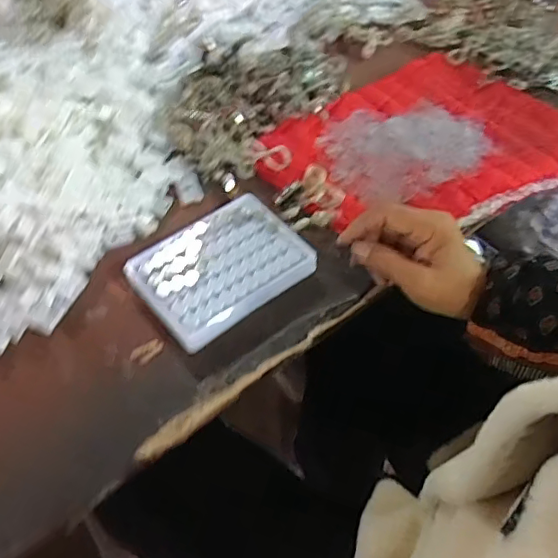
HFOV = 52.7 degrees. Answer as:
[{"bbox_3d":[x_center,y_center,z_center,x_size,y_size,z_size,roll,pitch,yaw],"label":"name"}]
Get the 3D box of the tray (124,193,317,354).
[{"bbox_3d":[-0.046,-0.012,0.467,0.134,0.015,0.101,-33,61,-23],"label":"tray"}]

